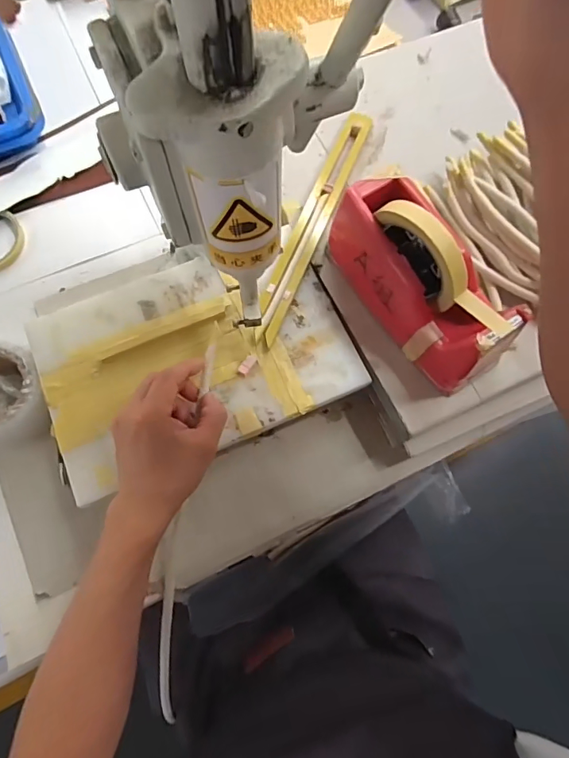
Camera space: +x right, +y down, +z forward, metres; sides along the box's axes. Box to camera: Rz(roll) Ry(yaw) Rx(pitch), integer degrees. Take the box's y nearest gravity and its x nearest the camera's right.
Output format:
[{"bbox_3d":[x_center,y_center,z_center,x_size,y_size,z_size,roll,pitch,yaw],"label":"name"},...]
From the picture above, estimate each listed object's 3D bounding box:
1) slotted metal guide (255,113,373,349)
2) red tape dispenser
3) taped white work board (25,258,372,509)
[{"bbox_3d":[0.032,-0.177,0.504,0.036,0.011,0.309,22,73,5],"label":"slotted metal guide"},{"bbox_3d":[0.126,-0.094,0.418,0.068,0.117,0.199,-31,76,-10],"label":"red tape dispenser"},{"bbox_3d":[-0.089,-0.026,0.460,0.296,0.011,0.195,-22,75,-8],"label":"taped white work board"}]

